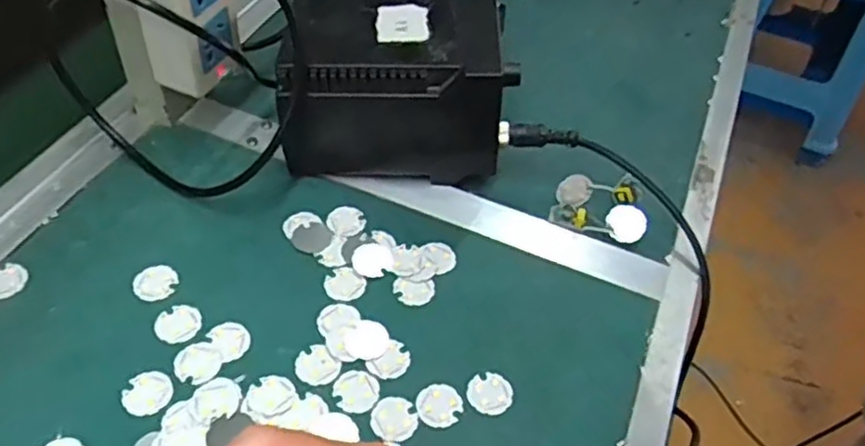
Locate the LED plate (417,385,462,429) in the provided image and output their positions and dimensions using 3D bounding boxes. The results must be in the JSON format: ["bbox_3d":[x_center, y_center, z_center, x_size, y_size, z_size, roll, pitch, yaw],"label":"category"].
[{"bbox_3d":[0.004,0.096,0.377,0.024,0.004,0.024,3,49,-4],"label":"LED plate"}]

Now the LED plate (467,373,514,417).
[{"bbox_3d":[0.032,0.092,0.384,0.024,0.004,0.023,3,49,-4],"label":"LED plate"}]

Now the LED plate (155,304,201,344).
[{"bbox_3d":[-0.142,0.056,0.396,0.025,0.004,0.024,3,49,-4],"label":"LED plate"}]

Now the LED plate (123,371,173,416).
[{"bbox_3d":[-0.148,0.088,0.367,0.024,0.004,0.024,3,49,-4],"label":"LED plate"}]

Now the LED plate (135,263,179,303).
[{"bbox_3d":[-0.161,0.034,0.413,0.024,0.004,0.024,3,49,-4],"label":"LED plate"}]

